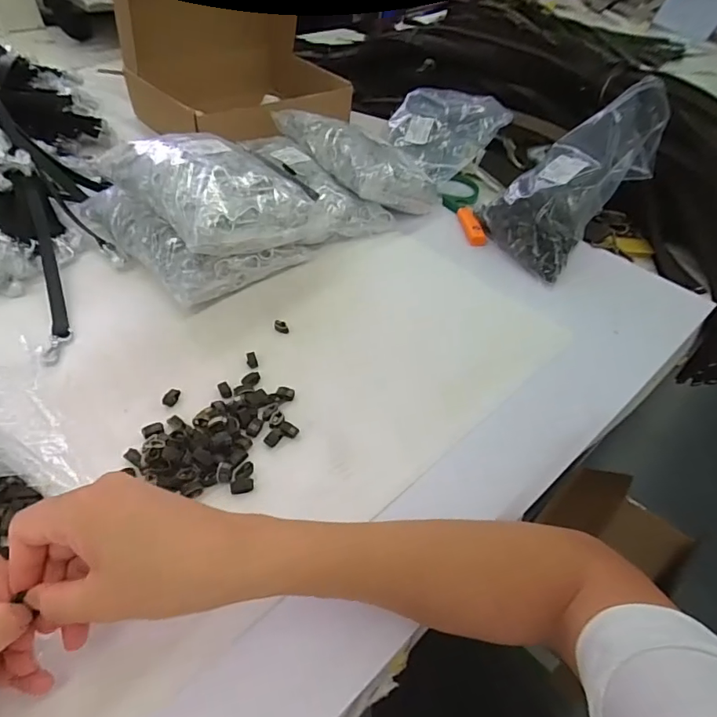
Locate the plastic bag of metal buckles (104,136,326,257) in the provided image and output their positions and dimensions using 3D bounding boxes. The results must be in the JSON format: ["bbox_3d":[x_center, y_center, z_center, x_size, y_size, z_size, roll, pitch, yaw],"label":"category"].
[{"bbox_3d":[-0.174,-0.216,0.588,0.186,0.083,0.228,-31,58,-29],"label":"plastic bag of metal buckles"}]

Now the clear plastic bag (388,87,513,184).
[{"bbox_3d":[0.146,-0.397,0.831,0.159,0.092,0.203,-19,53,-21],"label":"clear plastic bag"}]

